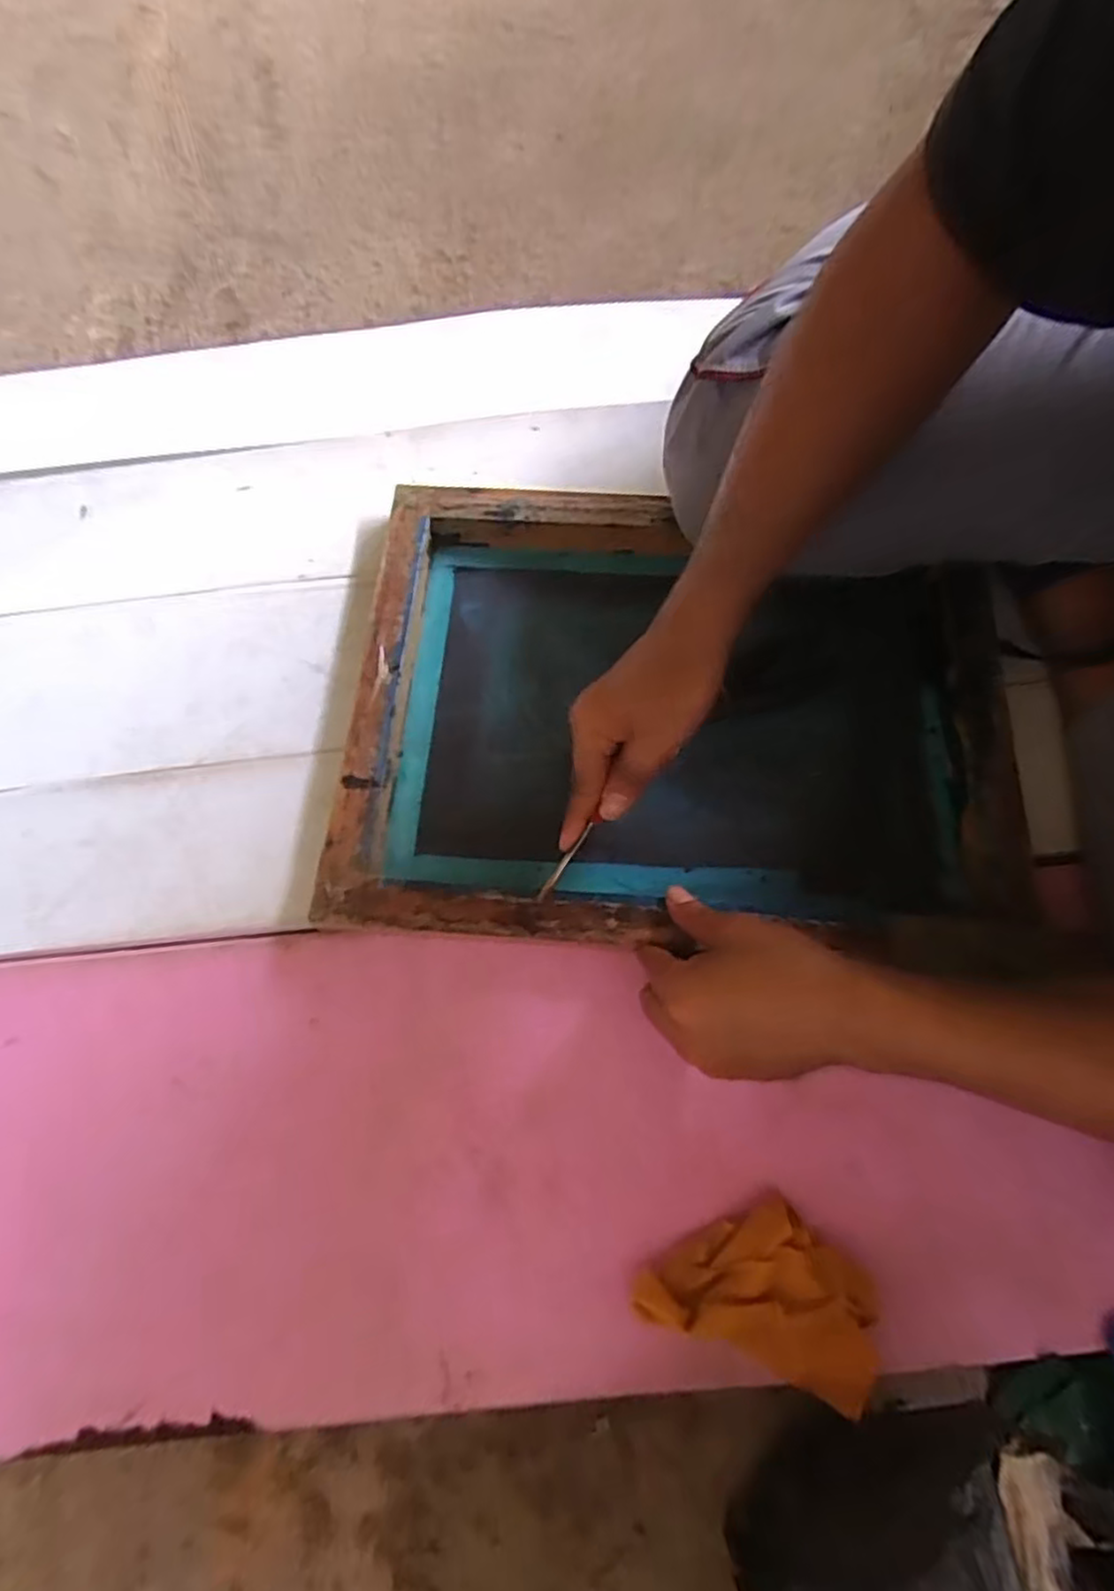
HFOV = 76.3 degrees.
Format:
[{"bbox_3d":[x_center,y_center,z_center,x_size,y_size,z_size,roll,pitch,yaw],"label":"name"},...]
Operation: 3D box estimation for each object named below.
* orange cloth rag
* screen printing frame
[{"bbox_3d":[0.118,0.276,0.400,0.127,0.022,0.079,21,72,7],"label":"orange cloth rag"},{"bbox_3d":[0.098,-0.064,0.515,0.495,0.049,0.342,3,71,1],"label":"screen printing frame"}]

